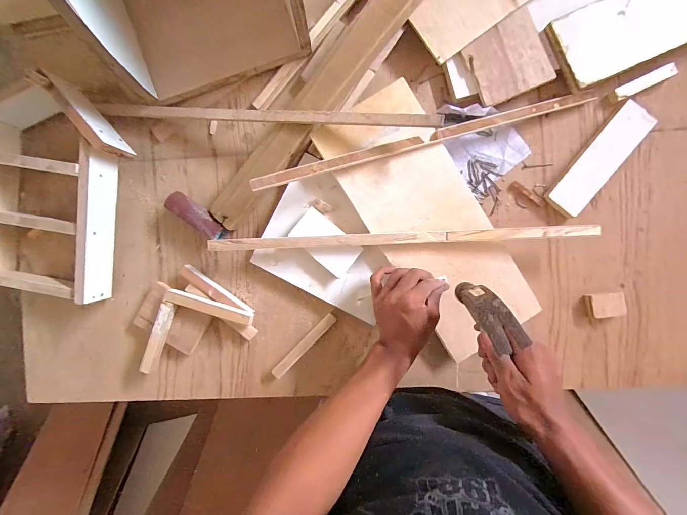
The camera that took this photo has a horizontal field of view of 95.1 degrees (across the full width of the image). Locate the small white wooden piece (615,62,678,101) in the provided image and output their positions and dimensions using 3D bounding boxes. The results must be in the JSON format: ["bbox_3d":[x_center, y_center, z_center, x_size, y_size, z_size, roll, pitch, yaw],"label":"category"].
[{"bbox_3d":[0.502,-0.292,0.520,0.099,0.011,0.023,-26,90,2],"label":"small white wooden piece"}]

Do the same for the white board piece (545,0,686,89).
[{"bbox_3d":[0.480,-0.377,0.499,0.272,0.020,0.119,-23,90,2],"label":"white board piece"}]

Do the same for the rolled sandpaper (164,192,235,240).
[{"bbox_3d":[-0.245,-0.068,0.544,0.112,0.043,0.036,34,92,1],"label":"rolled sandpaper"}]

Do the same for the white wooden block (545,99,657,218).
[{"bbox_3d":[0.426,-0.159,0.527,0.062,0.026,0.207,39,92,1],"label":"white wooden block"}]

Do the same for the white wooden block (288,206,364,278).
[{"bbox_3d":[-0.029,-0.025,0.520,0.110,0.019,0.063,39,92,1],"label":"white wooden block"}]

